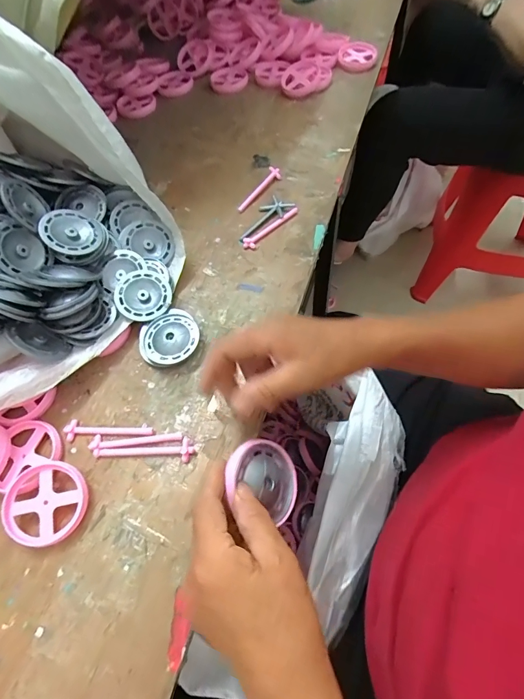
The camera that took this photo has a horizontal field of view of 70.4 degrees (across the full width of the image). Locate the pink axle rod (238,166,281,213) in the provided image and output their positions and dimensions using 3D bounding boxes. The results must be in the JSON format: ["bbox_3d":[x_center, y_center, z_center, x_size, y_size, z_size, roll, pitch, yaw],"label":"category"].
[{"bbox_3d":[-0.005,-0.207,0.477,0.016,0.014,0.079,36,69,21],"label":"pink axle rod"}]

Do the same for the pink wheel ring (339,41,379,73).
[{"bbox_3d":[0.160,-0.491,0.625,0.063,0.025,0.051,5,61,7],"label":"pink wheel ring"}]

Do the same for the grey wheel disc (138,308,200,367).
[{"bbox_3d":[-0.094,-0.009,0.379,0.060,0.017,0.057,-2,61,3],"label":"grey wheel disc"}]

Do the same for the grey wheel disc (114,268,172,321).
[{"bbox_3d":[-0.125,-0.057,0.391,0.058,0.006,0.055,2,75,-6],"label":"grey wheel disc"}]

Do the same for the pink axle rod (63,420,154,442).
[{"bbox_3d":[-0.141,0.074,0.343,0.083,0.006,0.017,-1,61,3],"label":"pink axle rod"}]

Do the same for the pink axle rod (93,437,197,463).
[{"bbox_3d":[-0.105,0.089,0.329,0.091,0.008,0.019,-1,61,3],"label":"pink axle rod"}]

